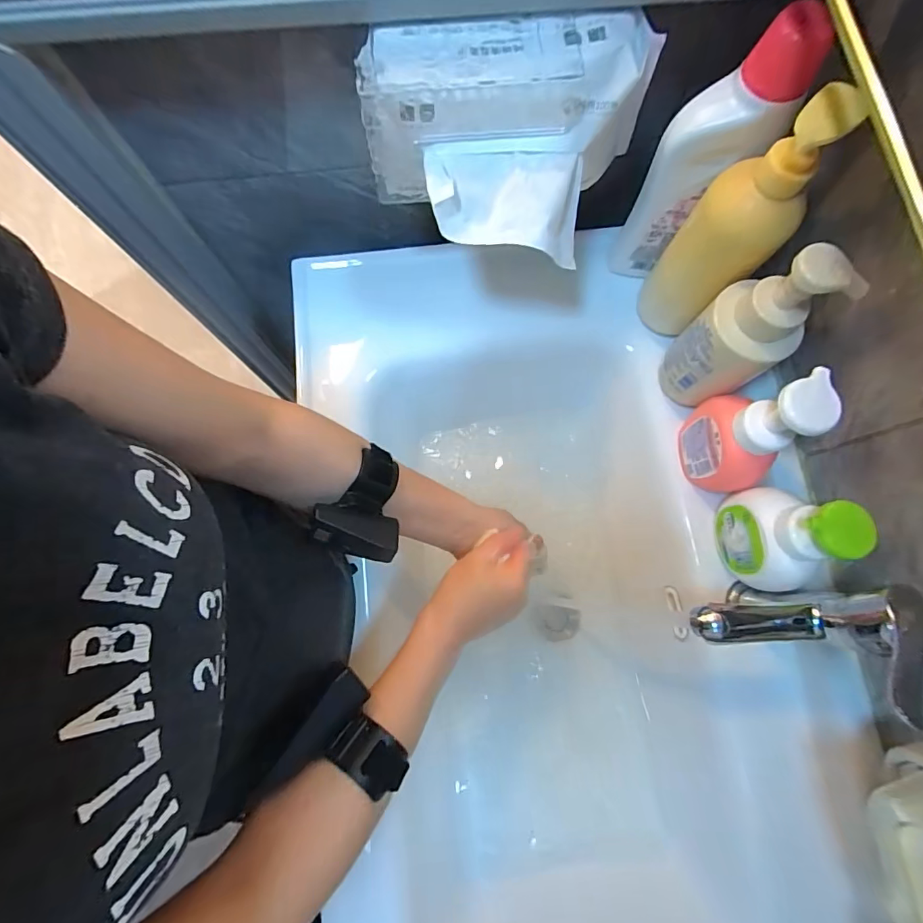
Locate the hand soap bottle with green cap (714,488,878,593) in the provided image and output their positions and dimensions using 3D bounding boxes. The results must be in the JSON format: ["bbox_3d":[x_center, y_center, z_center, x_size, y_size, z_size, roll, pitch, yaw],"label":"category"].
[{"bbox_3d":[0.281,0.066,0.399,0.052,0.117,0.088,-6,78,-1],"label":"hand soap bottle with green cap"}]

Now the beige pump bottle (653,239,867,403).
[{"bbox_3d":[0.244,-0.109,0.408,0.058,0.182,0.071,-41,81,-8],"label":"beige pump bottle"}]

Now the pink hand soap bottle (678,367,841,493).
[{"bbox_3d":[0.255,-0.023,0.410,0.051,0.148,0.082,-11,78,-2],"label":"pink hand soap bottle"}]

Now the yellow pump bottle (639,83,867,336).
[{"bbox_3d":[0.224,-0.190,0.396,0.069,0.215,0.071,0,78,0],"label":"yellow pump bottle"}]

